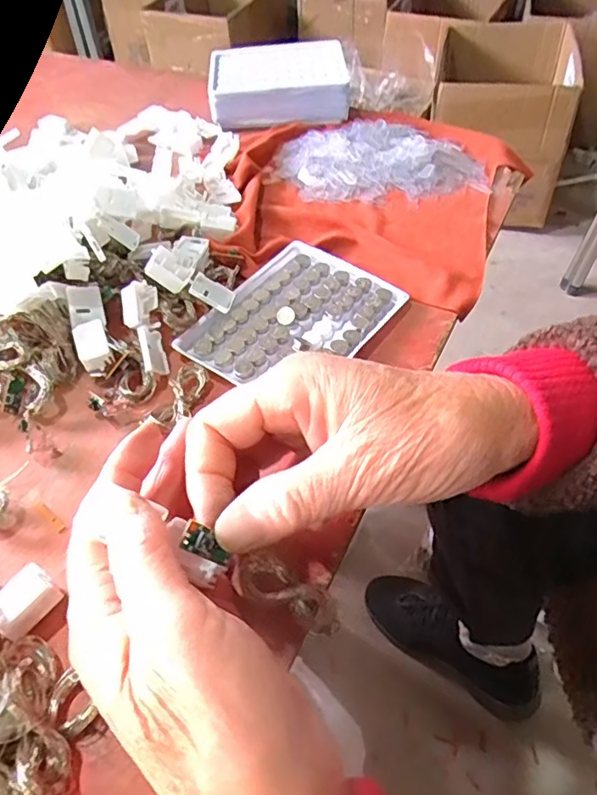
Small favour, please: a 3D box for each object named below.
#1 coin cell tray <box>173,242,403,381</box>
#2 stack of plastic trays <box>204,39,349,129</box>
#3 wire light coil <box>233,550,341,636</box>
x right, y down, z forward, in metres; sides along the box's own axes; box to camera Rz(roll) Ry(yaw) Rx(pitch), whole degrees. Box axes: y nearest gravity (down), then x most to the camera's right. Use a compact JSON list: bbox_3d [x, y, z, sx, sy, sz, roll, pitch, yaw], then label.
[{"bbox_3d":[-0.006,-0.051,0.350,0.099,0.012,0.126,29,57,24],"label":"coin cell tray"},{"bbox_3d":[-0.020,-0.313,0.549,0.132,0.036,0.112,-3,50,-1],"label":"stack of plastic trays"},{"bbox_3d":[-0.004,0.080,0.233,0.047,0.012,0.019,31,96,1],"label":"wire light coil"}]

